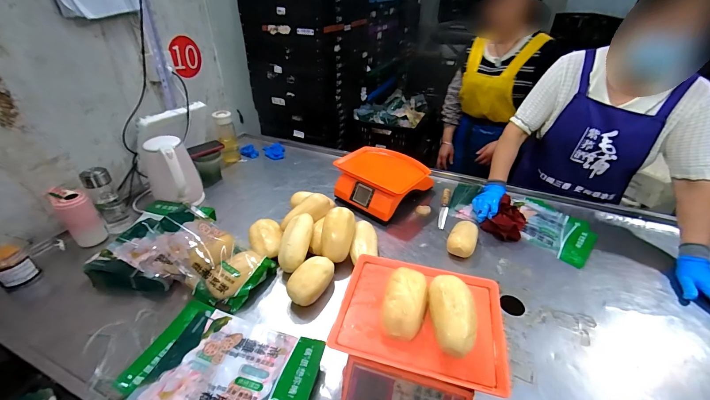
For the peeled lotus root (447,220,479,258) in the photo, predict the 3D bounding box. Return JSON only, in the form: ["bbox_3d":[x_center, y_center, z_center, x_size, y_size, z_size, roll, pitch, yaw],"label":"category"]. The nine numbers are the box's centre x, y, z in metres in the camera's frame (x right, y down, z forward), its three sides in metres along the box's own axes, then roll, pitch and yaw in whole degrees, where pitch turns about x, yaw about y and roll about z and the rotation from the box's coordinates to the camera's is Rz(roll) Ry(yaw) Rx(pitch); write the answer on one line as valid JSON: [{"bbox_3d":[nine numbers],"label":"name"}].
[{"bbox_3d":[0.315,0.119,0.921,0.079,0.063,0.133,14,37,18],"label":"peeled lotus root"}]

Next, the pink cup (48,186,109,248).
[{"bbox_3d":[-0.770,0.044,0.879,0.067,0.160,0.075,29,43,34],"label":"pink cup"}]

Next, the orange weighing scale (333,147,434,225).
[{"bbox_3d":[0.090,-0.070,1.106,0.291,0.144,0.265,26,41,31],"label":"orange weighing scale"}]

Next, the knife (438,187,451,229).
[{"bbox_3d":[0.311,0.025,1.090,0.027,0.017,0.237,12,36,14],"label":"knife"}]

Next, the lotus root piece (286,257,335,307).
[{"bbox_3d":[-0.107,0.201,0.776,0.073,0.073,0.137,19,38,23],"label":"lotus root piece"}]

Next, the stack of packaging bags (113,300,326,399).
[{"bbox_3d":[-0.242,0.335,0.593,0.331,0.055,0.221,13,36,16],"label":"stack of packaging bags"}]

